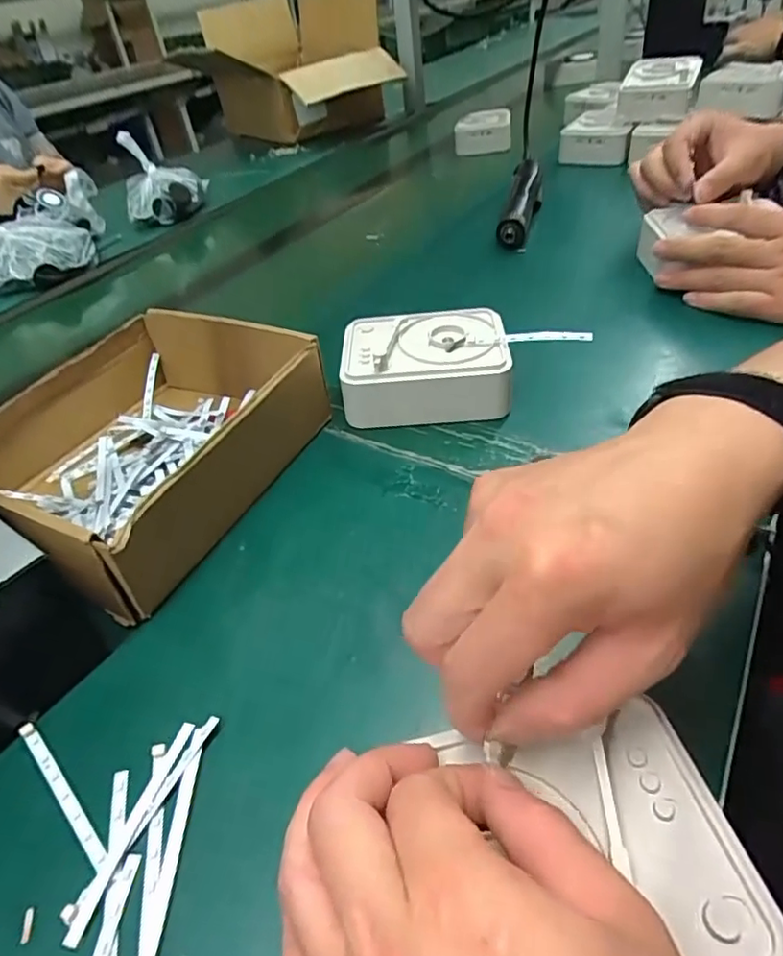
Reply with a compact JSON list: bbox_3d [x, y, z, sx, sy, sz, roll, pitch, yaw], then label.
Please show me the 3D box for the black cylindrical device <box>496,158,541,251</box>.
[{"bbox_3d":[0.166,-0.349,0.740,0.040,0.041,0.206,5,42,17],"label":"black cylindrical device"}]

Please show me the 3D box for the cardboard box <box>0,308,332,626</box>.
[{"bbox_3d":[-0.171,-0.031,0.407,0.182,0.066,0.211,13,45,25],"label":"cardboard box"}]

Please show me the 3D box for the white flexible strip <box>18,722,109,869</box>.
[{"bbox_3d":[-0.151,0.141,0.267,0.086,0.004,0.006,32,54,33],"label":"white flexible strip"}]

